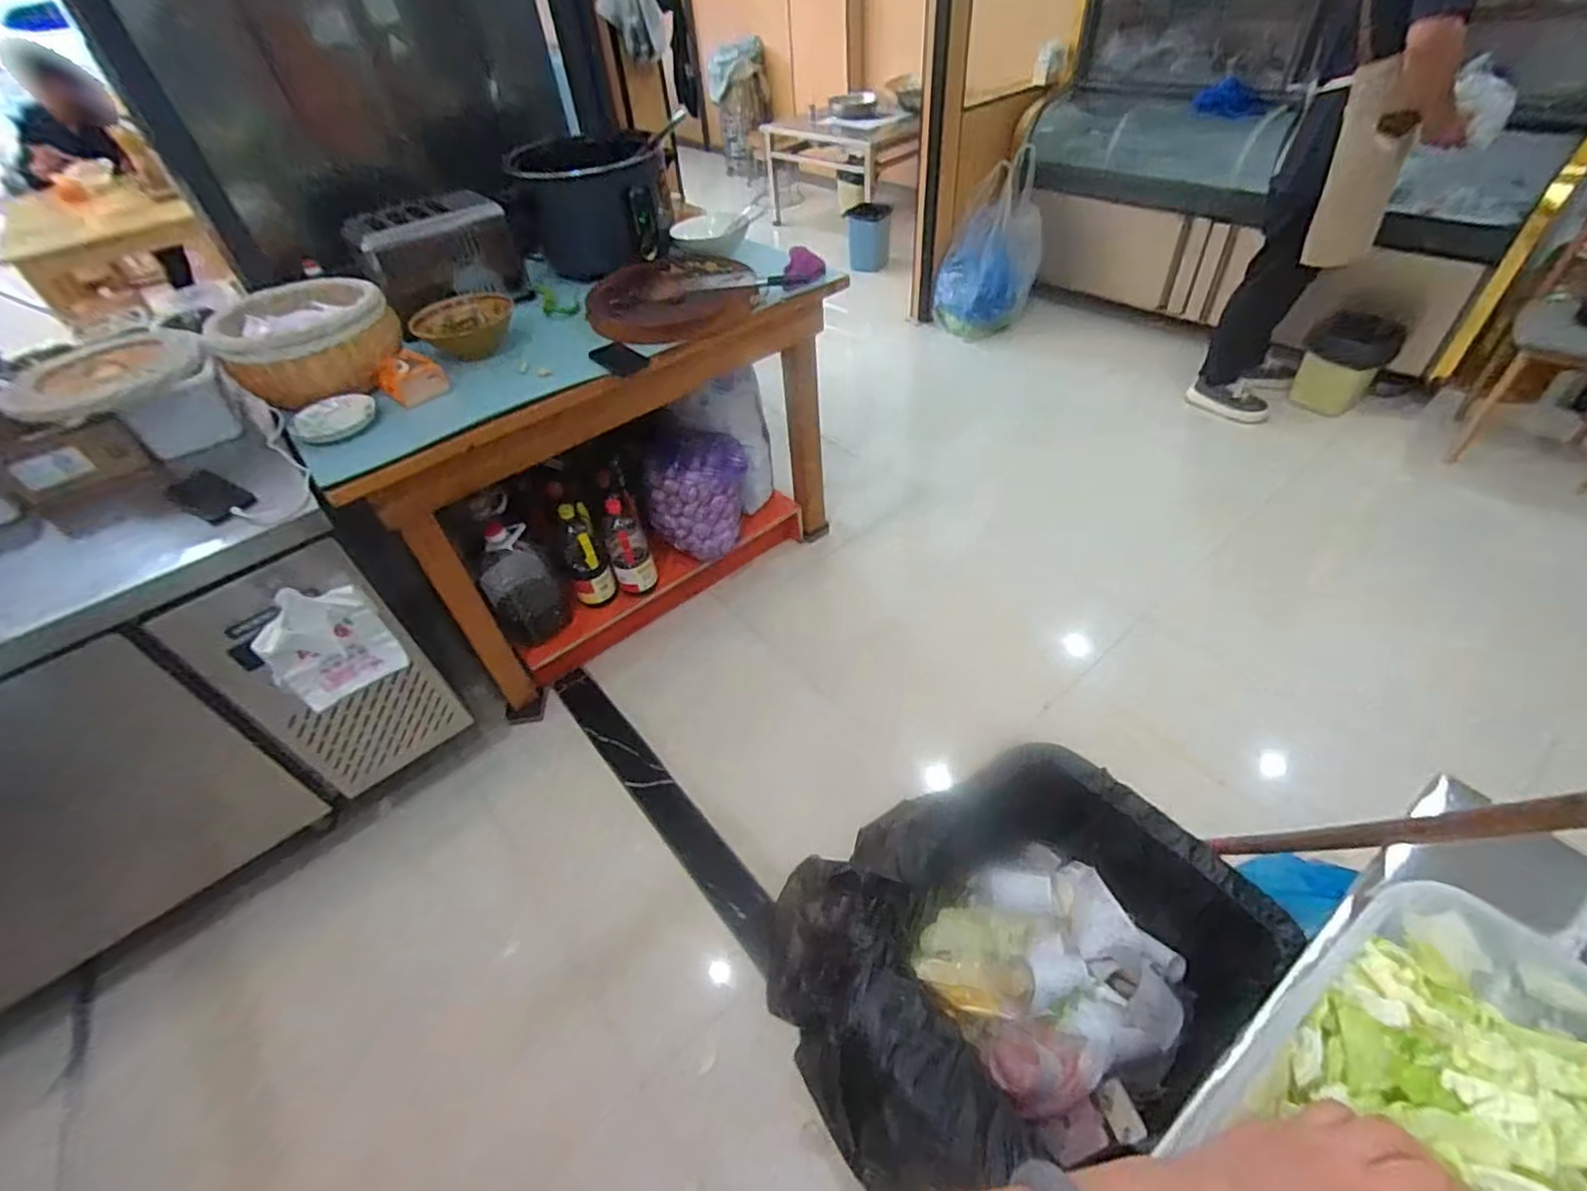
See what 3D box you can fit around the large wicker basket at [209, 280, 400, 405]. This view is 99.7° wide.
[{"bbox_3d":[-0.984,-0.520,1.371,0.272,0.171,0.281,-3,46,3],"label":"large wicker basket"}]

